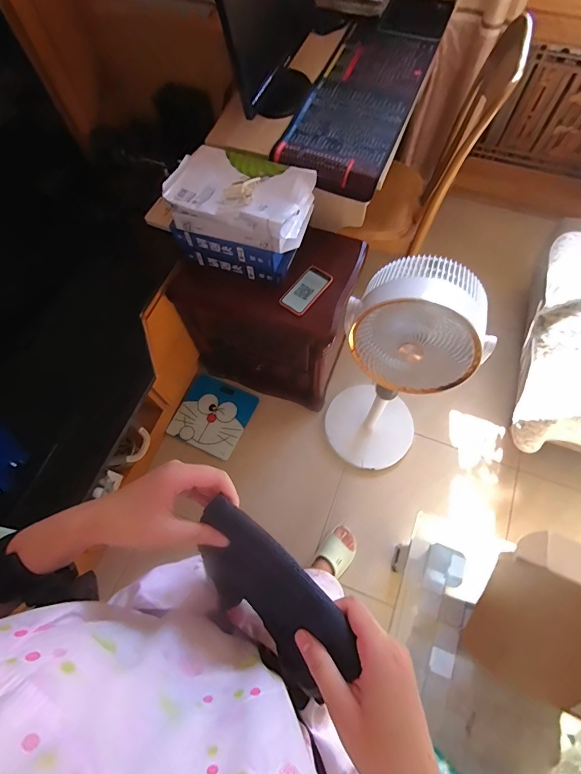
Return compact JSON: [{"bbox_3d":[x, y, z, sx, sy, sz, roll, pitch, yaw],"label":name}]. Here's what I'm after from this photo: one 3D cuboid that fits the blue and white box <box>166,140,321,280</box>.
[{"bbox_3d":[-0.130,-0.476,1.069,0.367,0.182,0.249,17,69,10],"label":"blue and white box"}]

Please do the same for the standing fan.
[{"bbox_3d":[0.282,0.009,1.095,0.296,0.794,0.281,13,69,8],"label":"standing fan"}]

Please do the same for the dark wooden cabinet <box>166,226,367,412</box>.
[{"bbox_3d":[-0.065,-0.243,1.330,0.506,0.479,0.394,18,69,10],"label":"dark wooden cabinet"}]

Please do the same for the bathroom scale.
[{"bbox_3d":[-0.295,0.110,1.471,0.261,0.034,0.267,25,76,6],"label":"bathroom scale"}]

